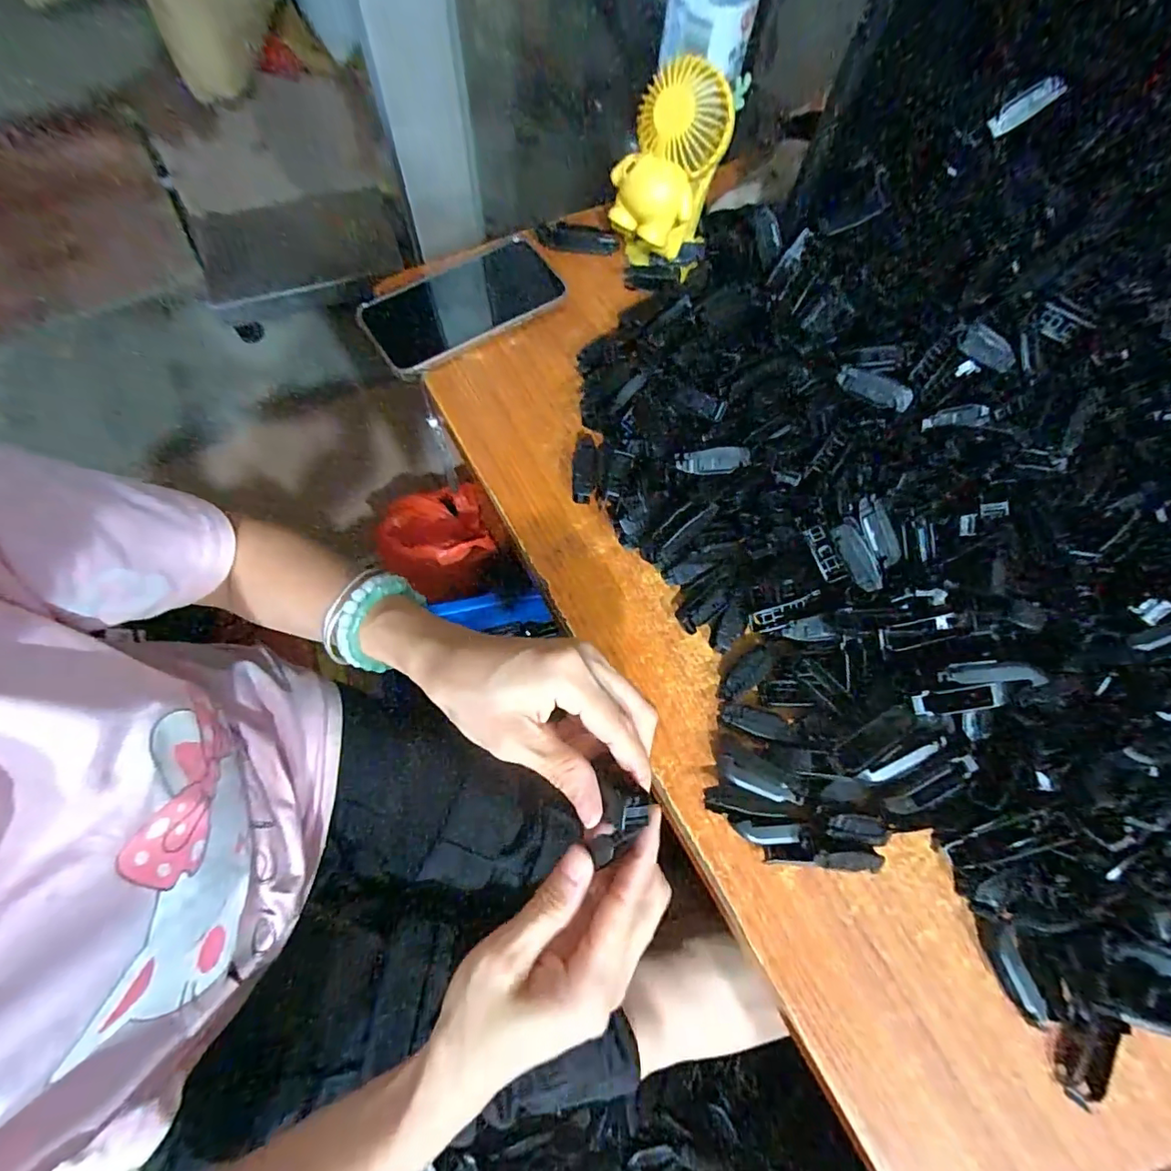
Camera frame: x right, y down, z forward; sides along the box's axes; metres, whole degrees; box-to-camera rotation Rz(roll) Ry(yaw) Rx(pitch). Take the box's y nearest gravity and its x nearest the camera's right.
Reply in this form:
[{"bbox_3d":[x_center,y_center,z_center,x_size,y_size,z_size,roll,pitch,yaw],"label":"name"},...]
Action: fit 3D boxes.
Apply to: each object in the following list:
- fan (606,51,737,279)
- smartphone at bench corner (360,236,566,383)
[{"bbox_3d":[0.061,-0.307,0.412,0.075,0.139,0.066,17,70,3],"label":"fan"},{"bbox_3d":[-0.105,-0.240,0.449,0.162,0.015,0.087,-33,75,-14],"label":"smartphone at bench corner"}]

